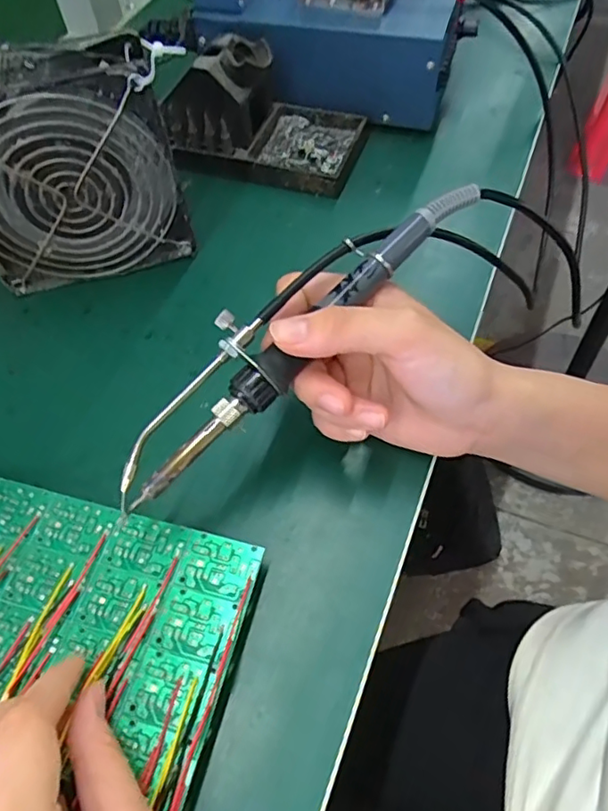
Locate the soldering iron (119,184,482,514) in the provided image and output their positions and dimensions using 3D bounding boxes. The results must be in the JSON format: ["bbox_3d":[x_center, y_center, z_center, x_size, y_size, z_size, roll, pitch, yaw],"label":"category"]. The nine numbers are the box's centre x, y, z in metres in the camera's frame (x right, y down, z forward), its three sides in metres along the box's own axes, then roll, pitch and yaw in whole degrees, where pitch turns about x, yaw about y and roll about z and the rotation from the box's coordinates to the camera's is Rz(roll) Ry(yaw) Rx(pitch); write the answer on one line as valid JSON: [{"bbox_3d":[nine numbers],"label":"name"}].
[{"bbox_3d":[-0.003,-0.037,0.251,0.203,0.018,0.034,-43,65,-10],"label":"soldering iron"}]

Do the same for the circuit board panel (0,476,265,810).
[{"bbox_3d":[-0.114,0.086,0.246,0.171,0.004,0.099,13,59,10],"label":"circuit board panel"}]

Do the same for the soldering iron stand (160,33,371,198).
[{"bbox_3d":[-0.027,-0.204,0.400,0.129,0.070,0.076,12,59,10],"label":"soldering iron stand"}]

